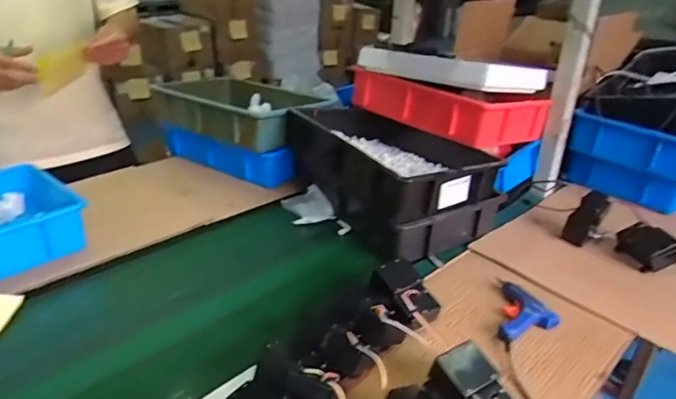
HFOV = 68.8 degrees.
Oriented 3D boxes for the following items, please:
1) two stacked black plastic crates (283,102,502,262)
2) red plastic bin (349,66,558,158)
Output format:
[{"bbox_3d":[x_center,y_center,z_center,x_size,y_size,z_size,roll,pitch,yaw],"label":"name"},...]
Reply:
[{"bbox_3d":[0.107,-0.051,1.033,0.256,0.182,0.420,-14,32,-31],"label":"two stacked black plastic crates"},{"bbox_3d":[0.230,-0.219,1.116,0.206,0.110,0.412,-20,35,-38],"label":"red plastic bin"}]

